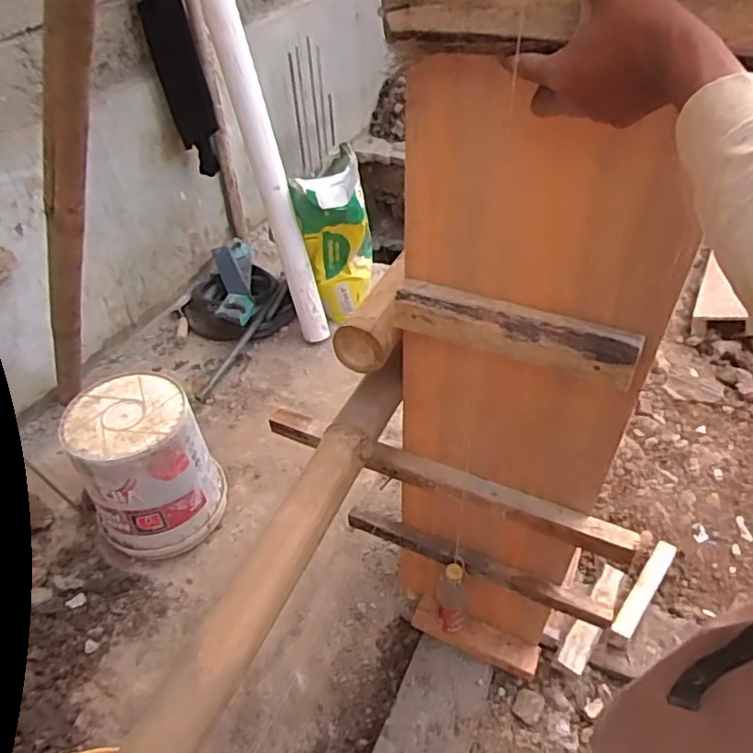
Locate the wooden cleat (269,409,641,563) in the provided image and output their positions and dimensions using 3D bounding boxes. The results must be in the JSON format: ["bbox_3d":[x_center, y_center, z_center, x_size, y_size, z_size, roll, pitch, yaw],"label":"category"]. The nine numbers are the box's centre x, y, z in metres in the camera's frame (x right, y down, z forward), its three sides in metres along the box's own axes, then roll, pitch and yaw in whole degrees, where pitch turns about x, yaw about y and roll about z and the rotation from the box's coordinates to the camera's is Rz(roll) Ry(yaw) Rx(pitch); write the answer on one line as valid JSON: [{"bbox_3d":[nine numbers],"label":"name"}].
[{"bbox_3d":[0.093,0.158,0.933,0.603,0.035,0.043,17,47,19],"label":"wooden cleat"}]

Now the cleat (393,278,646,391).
[{"bbox_3d":[0.153,-0.053,0.681,0.275,0.057,0.034,19,48,21],"label":"cleat"}]

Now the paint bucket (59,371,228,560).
[{"bbox_3d":[-0.552,0.228,1.439,0.277,0.375,0.264,-1,44,1],"label":"paint bucket"}]

